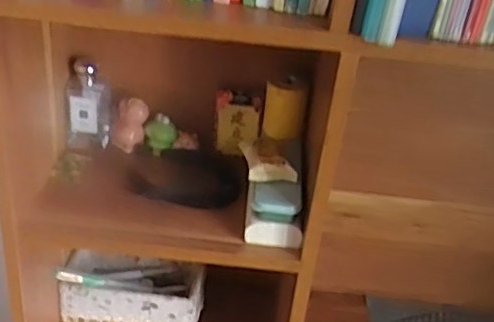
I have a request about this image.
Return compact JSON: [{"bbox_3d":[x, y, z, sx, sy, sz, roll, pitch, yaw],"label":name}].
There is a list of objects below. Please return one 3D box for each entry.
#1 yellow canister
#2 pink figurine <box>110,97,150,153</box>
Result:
[{"bbox_3d":[0.045,-0.063,0.719,0.048,0.066,0.047,9,32,5],"label":"yellow canister"},{"bbox_3d":[-0.151,-0.052,0.772,0.041,0.070,0.035,-10,36,-25],"label":"pink figurine"}]

